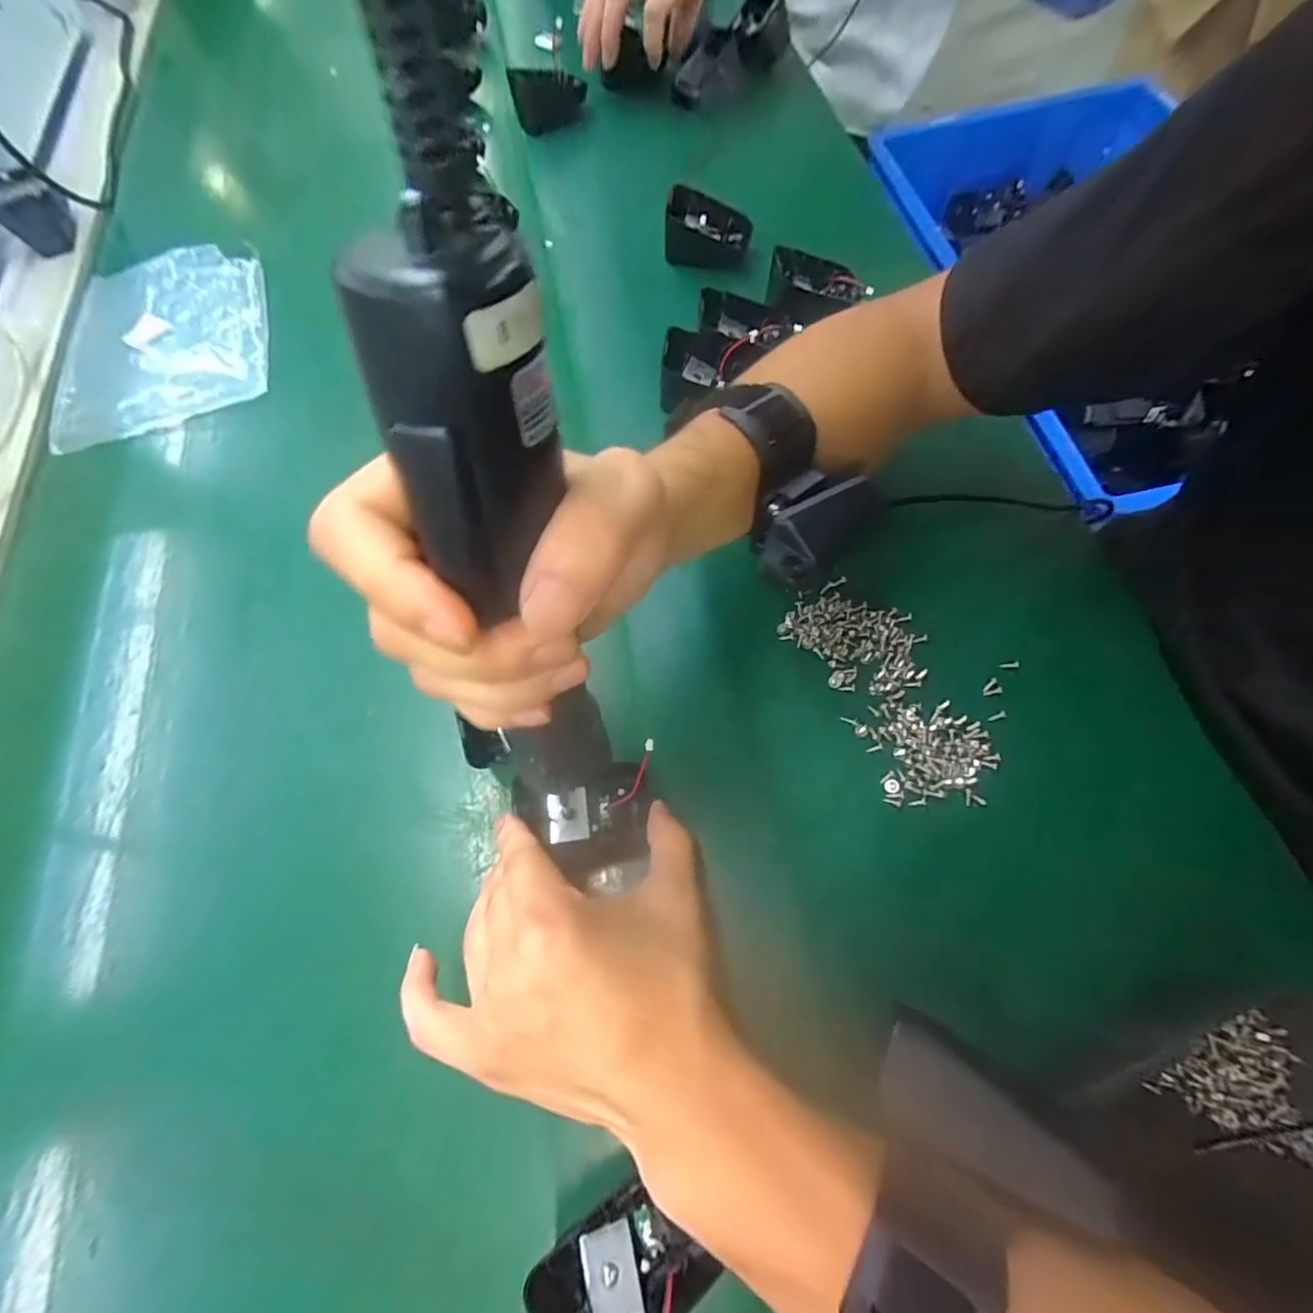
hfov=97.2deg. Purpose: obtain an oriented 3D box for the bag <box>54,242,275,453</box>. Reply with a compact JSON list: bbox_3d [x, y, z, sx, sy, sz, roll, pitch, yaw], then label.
[{"bbox_3d":[-0.392,-0.254,0.462,0.159,0.019,0.185,-15,68,-2],"label":"bag"}]

